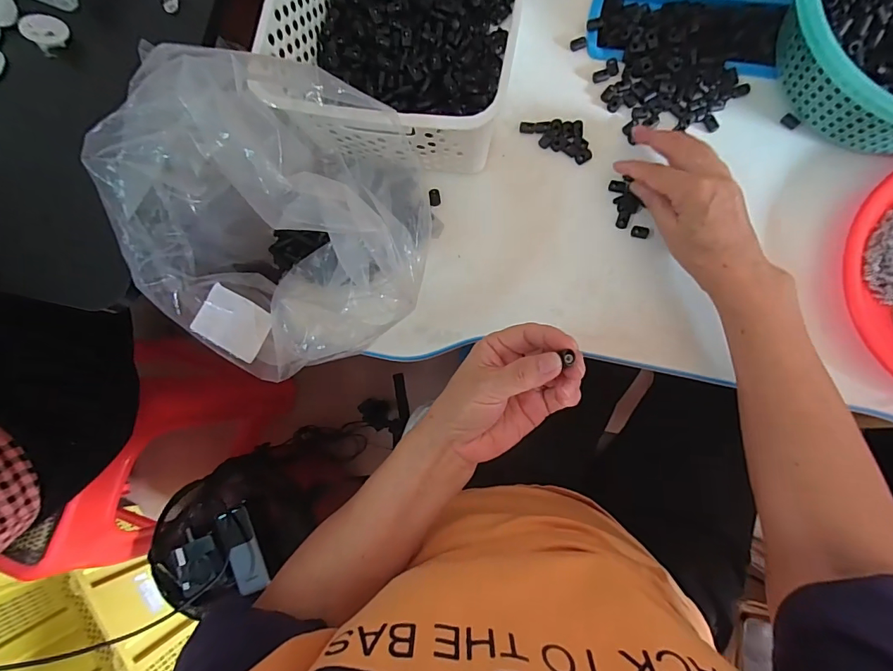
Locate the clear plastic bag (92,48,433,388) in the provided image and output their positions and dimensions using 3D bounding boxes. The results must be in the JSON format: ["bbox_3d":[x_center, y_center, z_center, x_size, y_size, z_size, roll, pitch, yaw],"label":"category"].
[{"bbox_3d":[-0.126,-0.066,0.343,0.214,0.207,0.179,-5,83,5],"label":"clear plastic bag"}]

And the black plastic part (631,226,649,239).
[{"bbox_3d":[0.182,-0.097,0.413,0.015,0.006,0.011,18,85,8],"label":"black plastic part"}]

